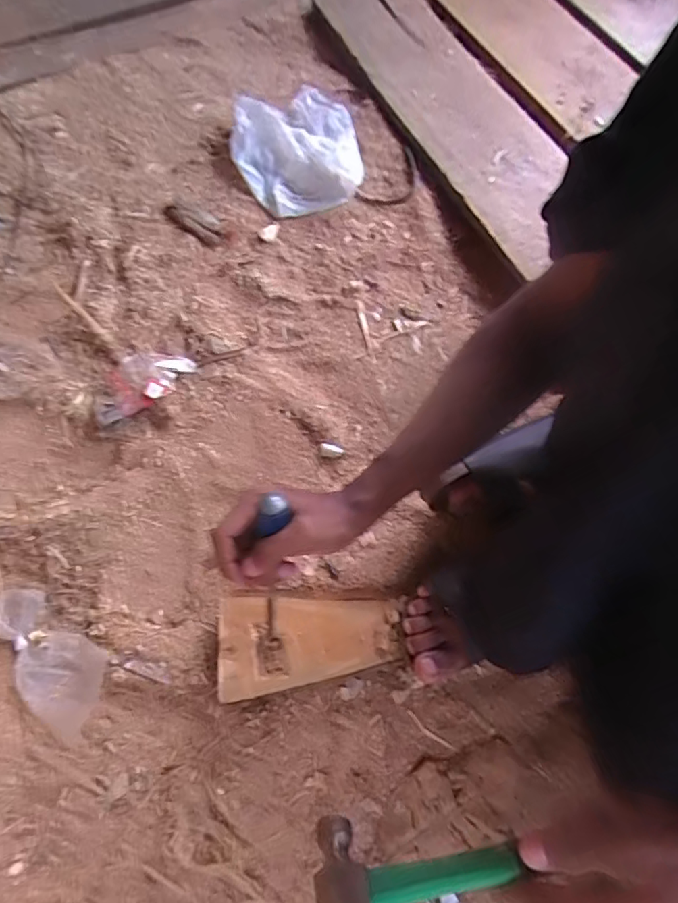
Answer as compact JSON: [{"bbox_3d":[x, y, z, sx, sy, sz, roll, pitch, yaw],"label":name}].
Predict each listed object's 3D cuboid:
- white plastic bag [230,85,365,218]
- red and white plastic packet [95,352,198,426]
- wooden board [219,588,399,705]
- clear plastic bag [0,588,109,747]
[{"bbox_3d":[-0.068,-0.500,0.849,0.195,0.053,0.266,-9,64,-2],"label":"white plastic bag"},{"bbox_3d":[-0.262,-0.093,0.703,0.139,0.023,0.078,-30,67,-12],"label":"red and white plastic packet"},{"bbox_3d":[-0.030,0.193,0.559,0.186,0.015,0.097,-5,64,-8],"label":"wooden board"},{"bbox_3d":[-0.328,0.223,0.583,0.171,0.014,0.085,34,70,16],"label":"clear plastic bag"}]

